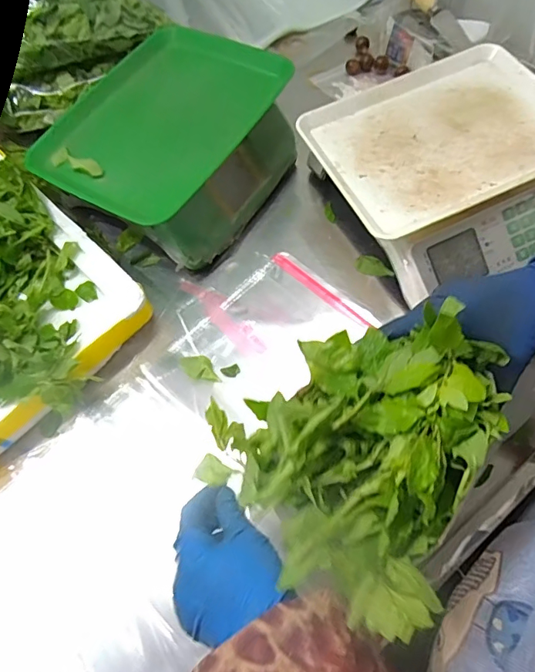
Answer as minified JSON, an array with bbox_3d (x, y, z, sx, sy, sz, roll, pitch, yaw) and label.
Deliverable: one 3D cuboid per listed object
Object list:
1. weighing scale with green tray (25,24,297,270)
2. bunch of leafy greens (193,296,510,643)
[{"bbox_3d":[-0.120,-0.240,0.605,0.239,0.109,0.285,29,69,20],"label":"weighing scale with green tray"},{"bbox_3d":[0.045,0.067,0.316,0.168,0.104,0.175,-1,66,2],"label":"bunch of leafy greens"}]

